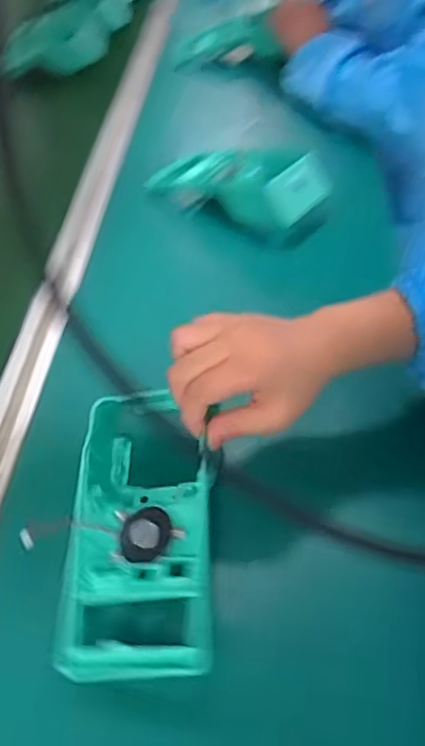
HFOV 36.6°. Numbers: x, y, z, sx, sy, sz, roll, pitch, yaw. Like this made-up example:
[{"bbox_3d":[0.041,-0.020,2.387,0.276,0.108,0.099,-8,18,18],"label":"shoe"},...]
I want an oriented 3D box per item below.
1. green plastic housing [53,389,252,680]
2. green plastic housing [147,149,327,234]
[{"bbox_3d":[-0.043,0.084,0.402,0.092,0.030,0.198,-1,47,6],"label":"green plastic housing"},{"bbox_3d":[0.023,-0.197,0.666,0.184,0.050,0.075,18,52,22],"label":"green plastic housing"}]

